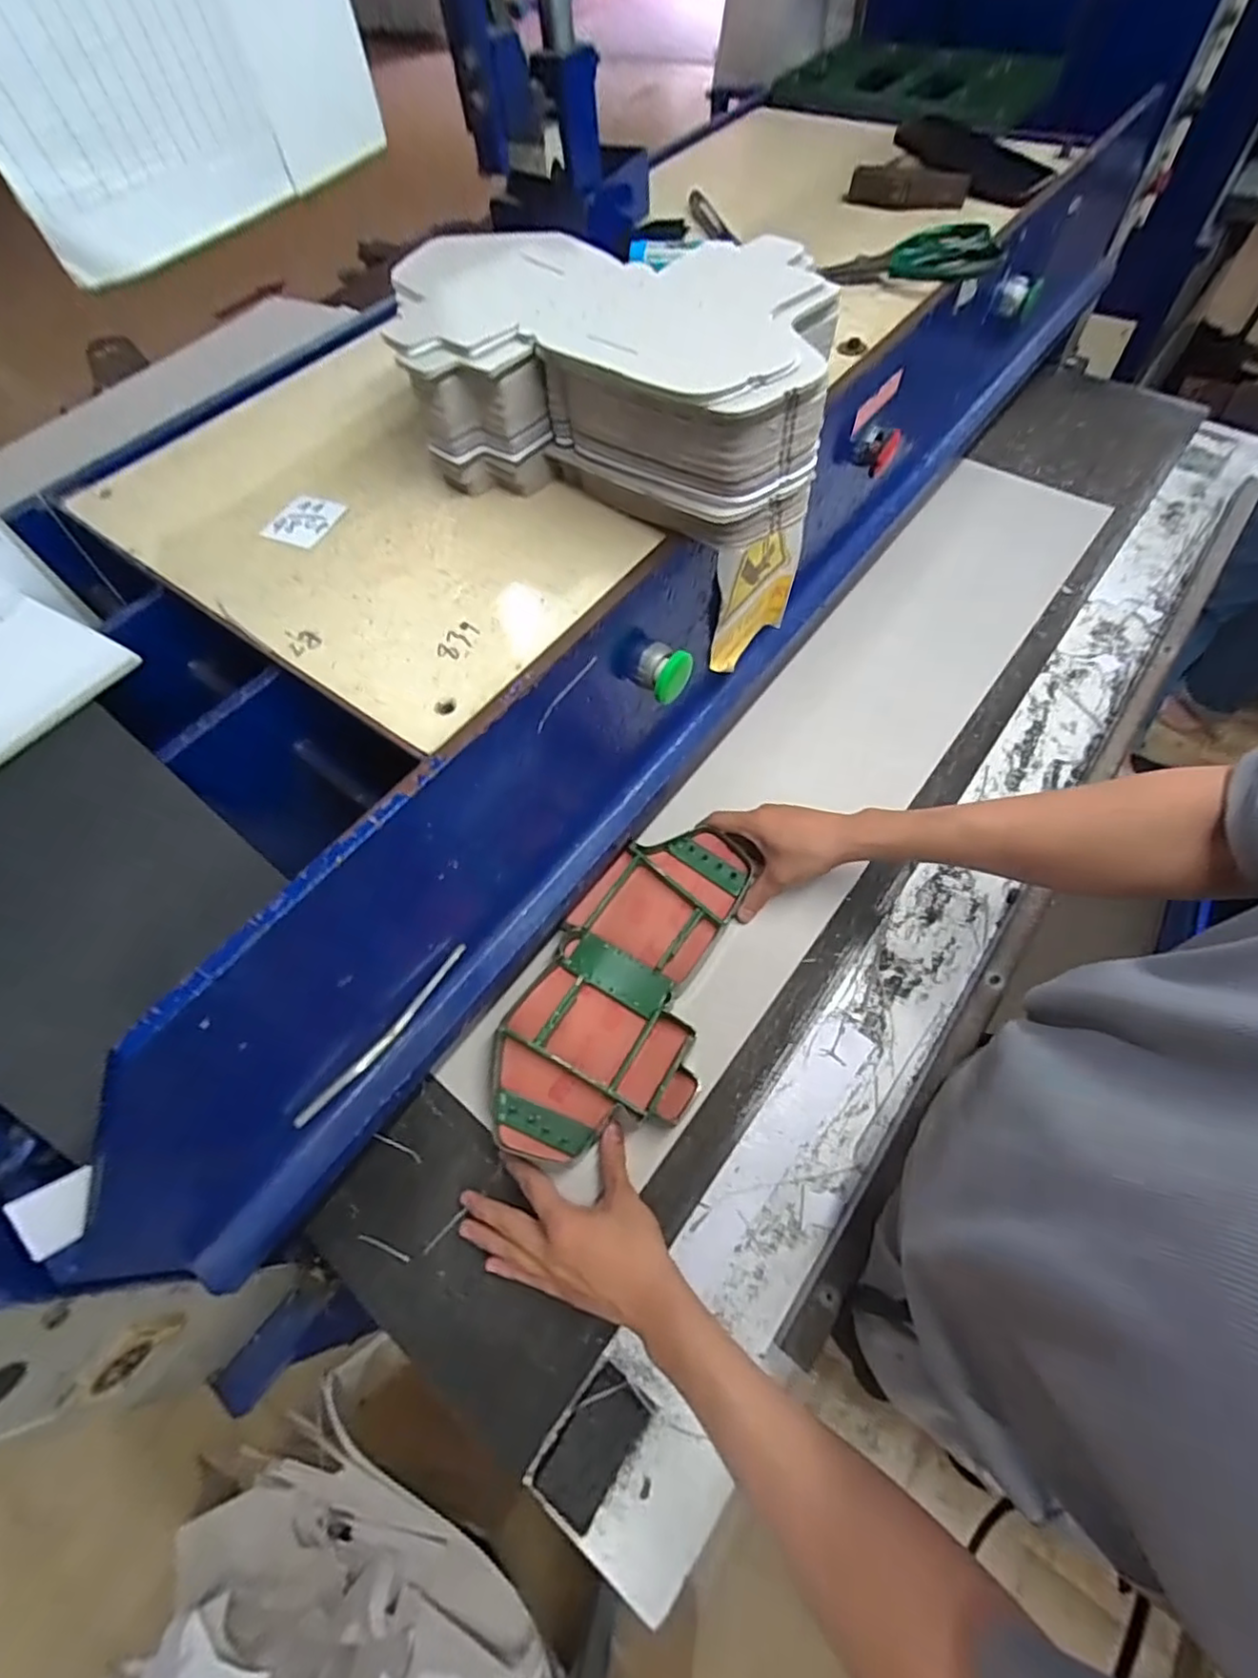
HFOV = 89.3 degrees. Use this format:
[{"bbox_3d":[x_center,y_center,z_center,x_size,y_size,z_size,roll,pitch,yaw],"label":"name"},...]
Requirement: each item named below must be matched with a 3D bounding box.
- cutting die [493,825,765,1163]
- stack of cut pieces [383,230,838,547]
[{"bbox_3d":[0.006,0.126,0.566,0.160,0.028,0.316,26,68,17],"label":"cutting die"},{"bbox_3d":[-0.009,-0.314,0.433,0.308,0.099,0.184,24,65,16],"label":"stack of cut pieces"}]

